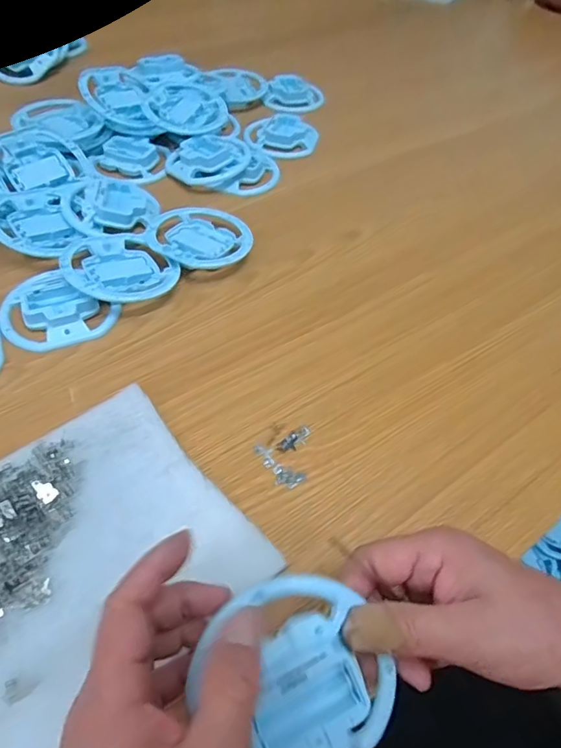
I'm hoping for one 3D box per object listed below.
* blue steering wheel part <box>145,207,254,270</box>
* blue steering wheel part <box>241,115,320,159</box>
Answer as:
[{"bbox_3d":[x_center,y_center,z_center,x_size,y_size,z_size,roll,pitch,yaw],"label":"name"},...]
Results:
[{"bbox_3d":[-0.080,-0.136,0.506,0.099,0.024,0.093,2,52,-3],"label":"blue steering wheel part"},{"bbox_3d":[-0.001,-0.317,0.661,0.095,0.020,0.074,26,54,15],"label":"blue steering wheel part"}]

